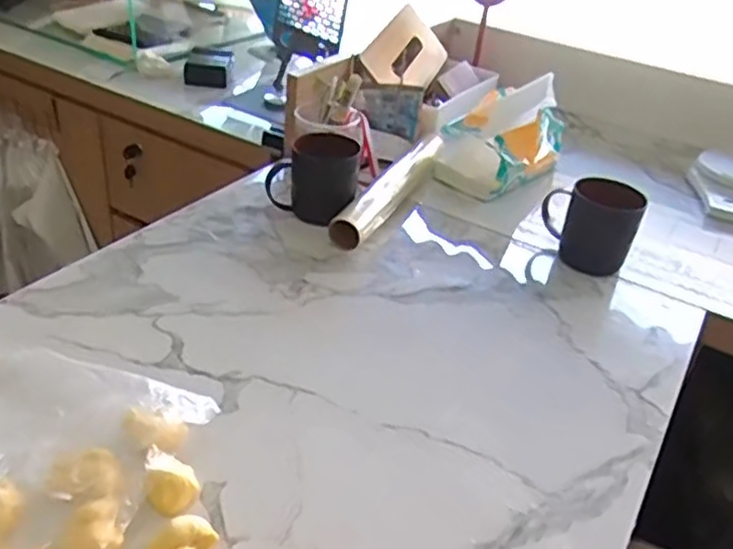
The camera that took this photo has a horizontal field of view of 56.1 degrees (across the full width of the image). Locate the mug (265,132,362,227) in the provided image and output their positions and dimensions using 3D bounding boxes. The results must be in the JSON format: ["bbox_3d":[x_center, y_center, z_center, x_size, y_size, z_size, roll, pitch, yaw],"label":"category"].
[{"bbox_3d":[-0.066,-0.118,0.848,0.108,0.099,0.079,8,34,2],"label":"mug"}]

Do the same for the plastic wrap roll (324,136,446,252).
[{"bbox_3d":[0.035,-0.118,0.927,0.056,0.053,0.304,18,35,16],"label":"plastic wrap roll"}]

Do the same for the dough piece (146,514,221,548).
[{"bbox_3d":[-0.125,0.183,0.465,0.041,0.027,0.035,16,35,13],"label":"dough piece"}]

